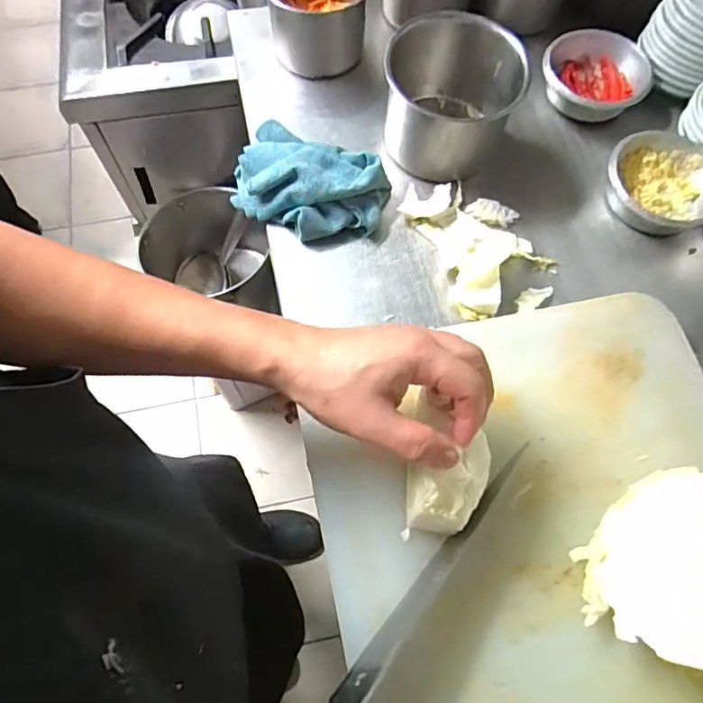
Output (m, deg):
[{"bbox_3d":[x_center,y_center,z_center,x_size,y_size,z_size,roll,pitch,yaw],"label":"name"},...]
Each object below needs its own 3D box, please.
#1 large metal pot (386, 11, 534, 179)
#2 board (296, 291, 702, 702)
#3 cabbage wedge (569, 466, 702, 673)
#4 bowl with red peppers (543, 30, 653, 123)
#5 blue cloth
[{"bbox_3d":[0.096,-0.254,0.532,0.130,0.098,0.131,10,68,3],"label":"large metal pot"},{"bbox_3d":[0.151,0.152,0.385,0.326,0.023,0.383,-11,68,-6],"label":"board"},{"bbox_3d":[0.206,0.135,0.361,0.072,0.062,0.128,24,69,8],"label":"cabbage wedge"},{"bbox_3d":[0.273,-0.309,0.588,0.111,0.043,0.106,1,68,-1],"label":"bowl with red peppers"},{"bbox_3d":[-0.045,-0.168,0.518,0.153,0.048,0.099,19,68,6],"label":"blue cloth"}]

